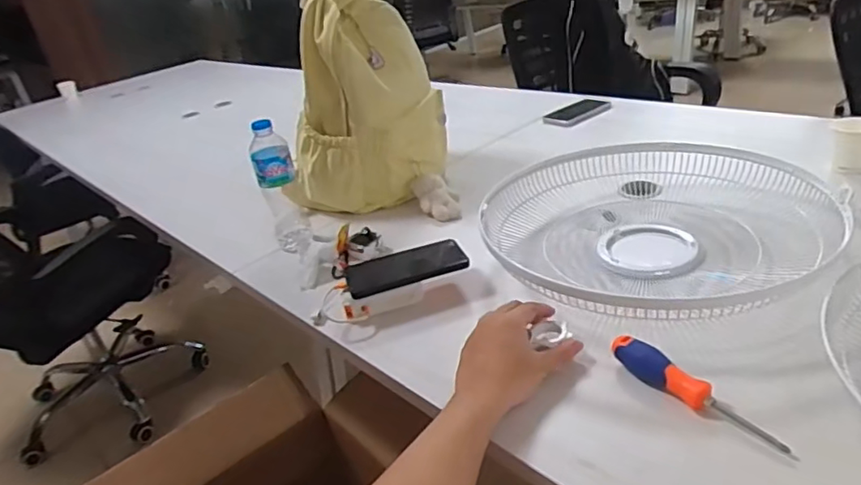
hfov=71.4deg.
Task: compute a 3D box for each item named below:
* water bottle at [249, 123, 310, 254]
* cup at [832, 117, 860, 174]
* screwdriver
[{"bbox_3d":[-0.248,-0.094,0.985,0.061,0.206,0.060,-16,28,-11],"label":"water bottle"},{"bbox_3d":[0.667,-0.155,0.945,0.068,0.073,0.062,10,34,33],"label":"cup"},{"bbox_3d":[0.249,0.140,0.572,0.026,0.027,0.175,-25,31,-25],"label":"screwdriver"}]

